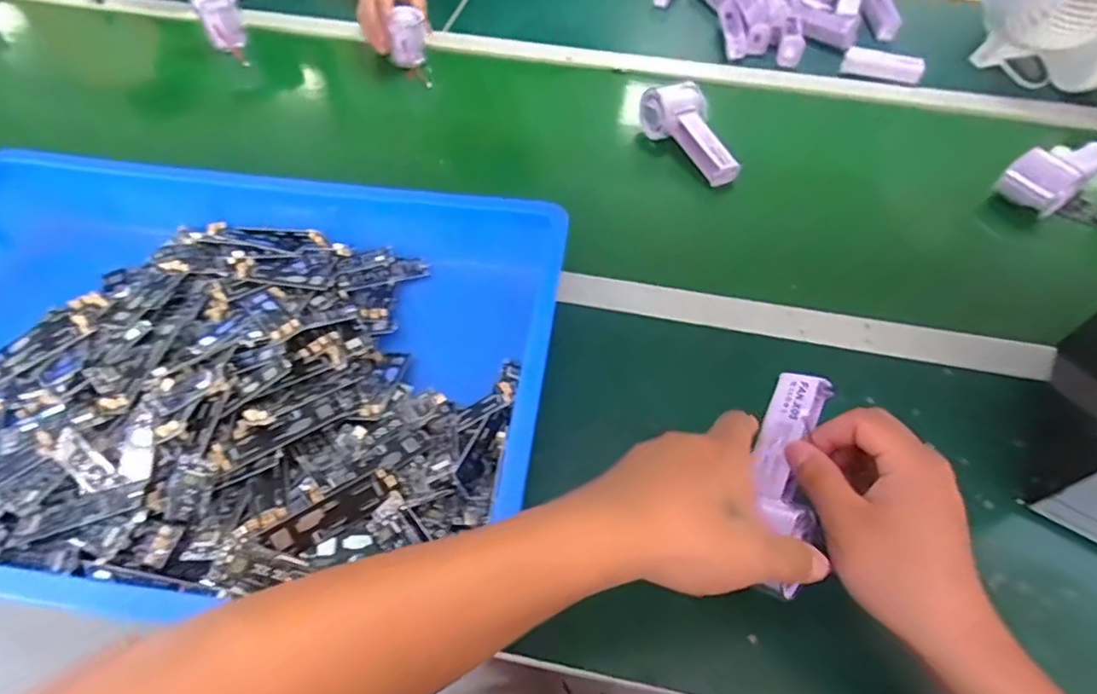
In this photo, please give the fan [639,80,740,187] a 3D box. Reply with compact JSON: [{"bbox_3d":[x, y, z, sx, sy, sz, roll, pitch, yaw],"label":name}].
[{"bbox_3d":[0.177,-0.255,0.676,0.053,0.055,0.158,-26,59,-18],"label":"fan"}]

